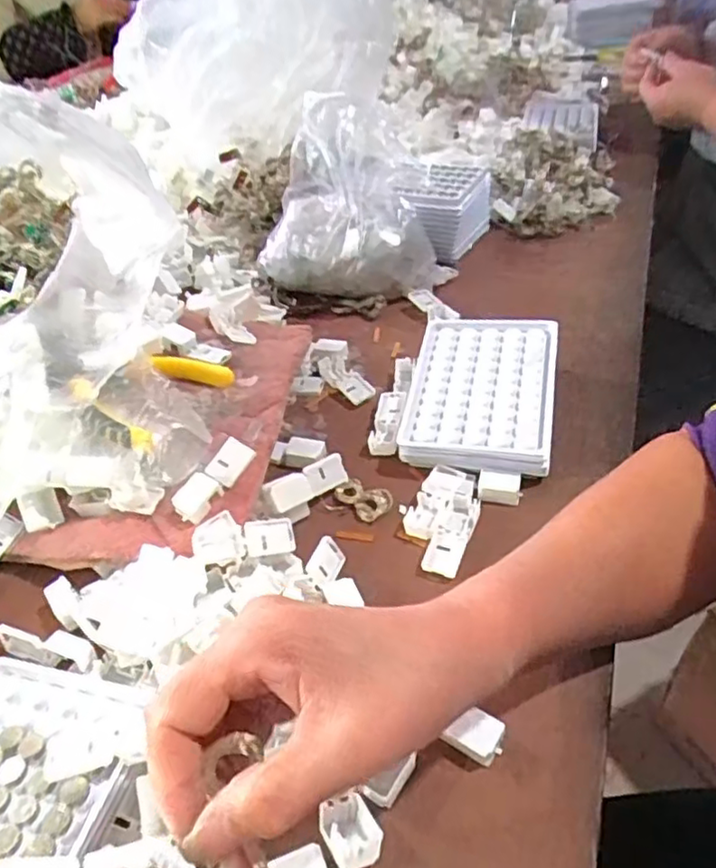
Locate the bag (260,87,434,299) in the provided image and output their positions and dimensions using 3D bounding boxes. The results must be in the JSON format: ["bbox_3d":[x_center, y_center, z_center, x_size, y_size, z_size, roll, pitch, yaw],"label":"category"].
[{"bbox_3d":[-0.012,-0.196,0.581,0.153,0.151,0.088,-4,42,2],"label":"bag"}]

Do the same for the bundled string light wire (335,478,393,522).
[{"bbox_3d":[0.004,0.040,0.420,0.023,0.008,0.034,-34,49,-28],"label":"bundled string light wire"}]

